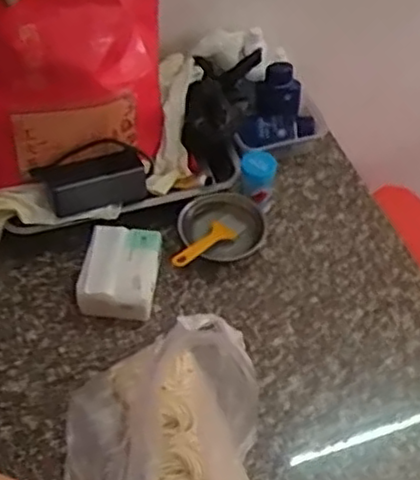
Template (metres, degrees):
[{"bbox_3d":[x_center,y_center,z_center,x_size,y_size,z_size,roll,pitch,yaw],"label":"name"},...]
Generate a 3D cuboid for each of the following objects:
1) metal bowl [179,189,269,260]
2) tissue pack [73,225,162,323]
[{"bbox_3d":[0.018,-0.018,0.953,0.114,0.050,0.091,-3,53,-5],"label":"metal bowl"},{"bbox_3d":[-0.115,0.035,0.893,0.098,0.072,0.111,8,52,4],"label":"tissue pack"}]

